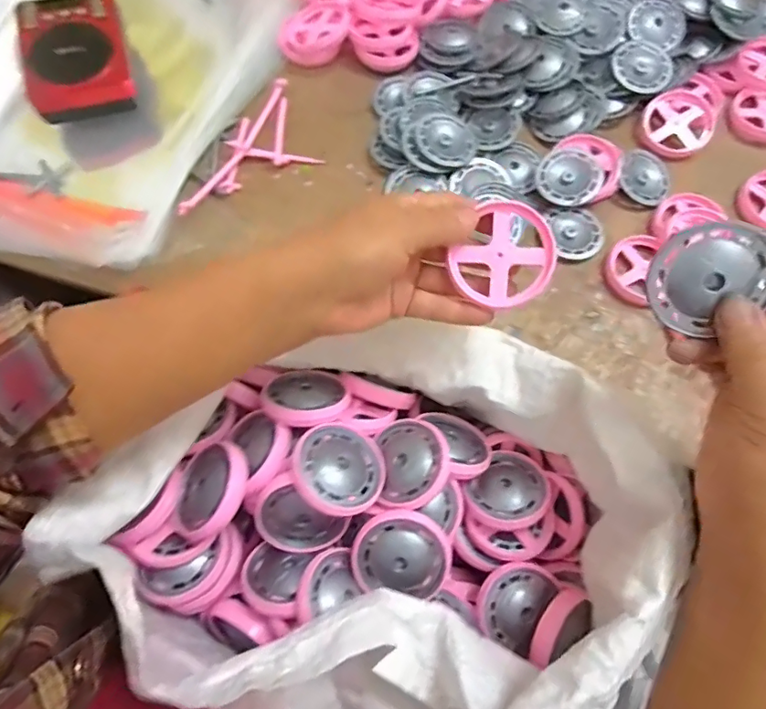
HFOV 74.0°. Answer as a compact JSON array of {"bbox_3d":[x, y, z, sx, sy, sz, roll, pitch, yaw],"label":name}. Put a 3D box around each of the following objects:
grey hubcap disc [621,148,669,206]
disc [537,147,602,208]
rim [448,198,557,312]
[{"bbox_3d":[0.246,-0.167,0.476,0.052,0.005,0.043,45,86,-4],"label":"grey hubcap disc"},{"bbox_3d":[0.167,-0.160,0.457,0.056,0.009,0.055,-1,80,8],"label":"disc"},{"bbox_3d":[0.074,-0.058,0.305,0.056,0.006,0.061,0,91,7],"label":"rim"}]

